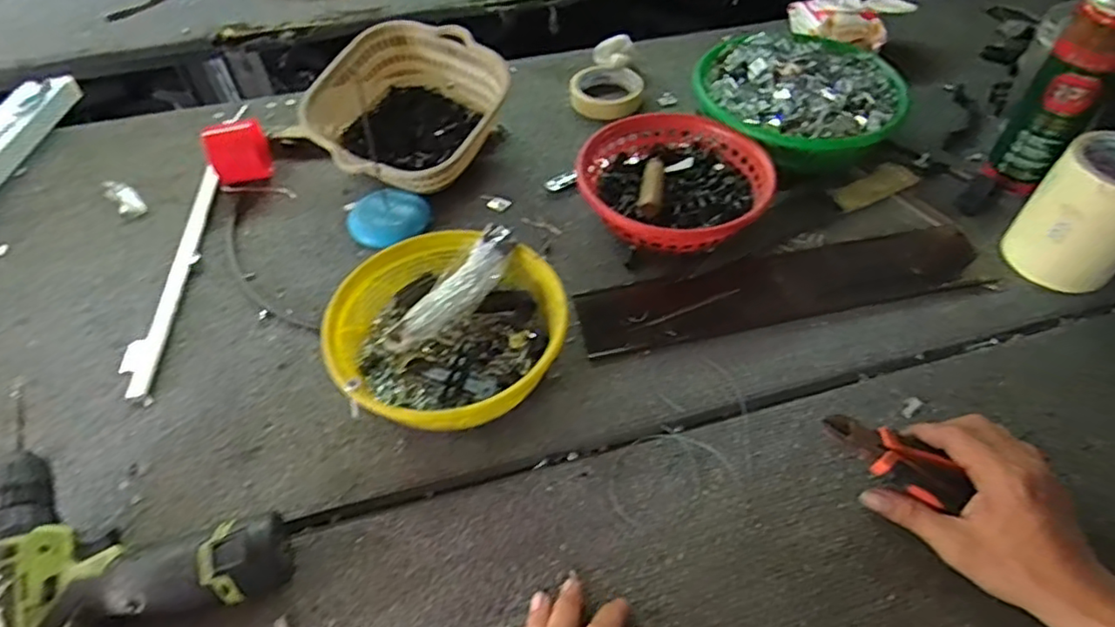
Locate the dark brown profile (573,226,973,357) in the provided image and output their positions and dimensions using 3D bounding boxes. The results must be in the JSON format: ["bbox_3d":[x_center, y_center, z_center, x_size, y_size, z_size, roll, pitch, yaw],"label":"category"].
[{"bbox_3d":[0.214,-0.027,0.597,0.389,0.014,0.078,-11,51,-8],"label":"dark brown profile"}]

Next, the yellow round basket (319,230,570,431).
[{"bbox_3d":[-0.093,0.017,0.534,0.186,0.069,0.187,0,51,0],"label":"yellow round basket"}]

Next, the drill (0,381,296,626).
[{"bbox_3d":[-0.310,0.153,0.451,0.187,0.057,0.196,-29,56,-21],"label":"drill"}]

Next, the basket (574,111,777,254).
[{"bbox_3d":[0.119,-0.127,0.647,0.185,0.073,0.188,19,53,16],"label":"basket"}]

